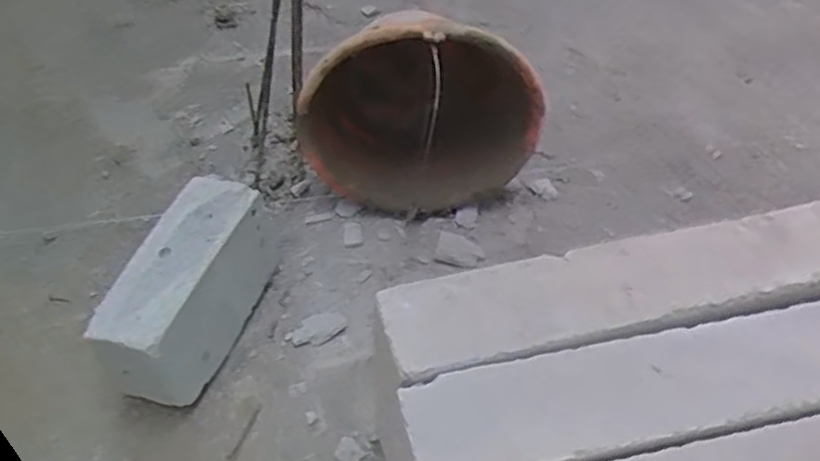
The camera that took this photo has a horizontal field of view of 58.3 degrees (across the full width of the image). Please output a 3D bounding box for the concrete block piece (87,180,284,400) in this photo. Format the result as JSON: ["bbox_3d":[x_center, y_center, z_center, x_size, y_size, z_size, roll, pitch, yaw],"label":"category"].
[{"bbox_3d":[-0.205,0.054,0.690,0.081,0.114,0.189,14,47,9],"label":"concrete block piece"}]

